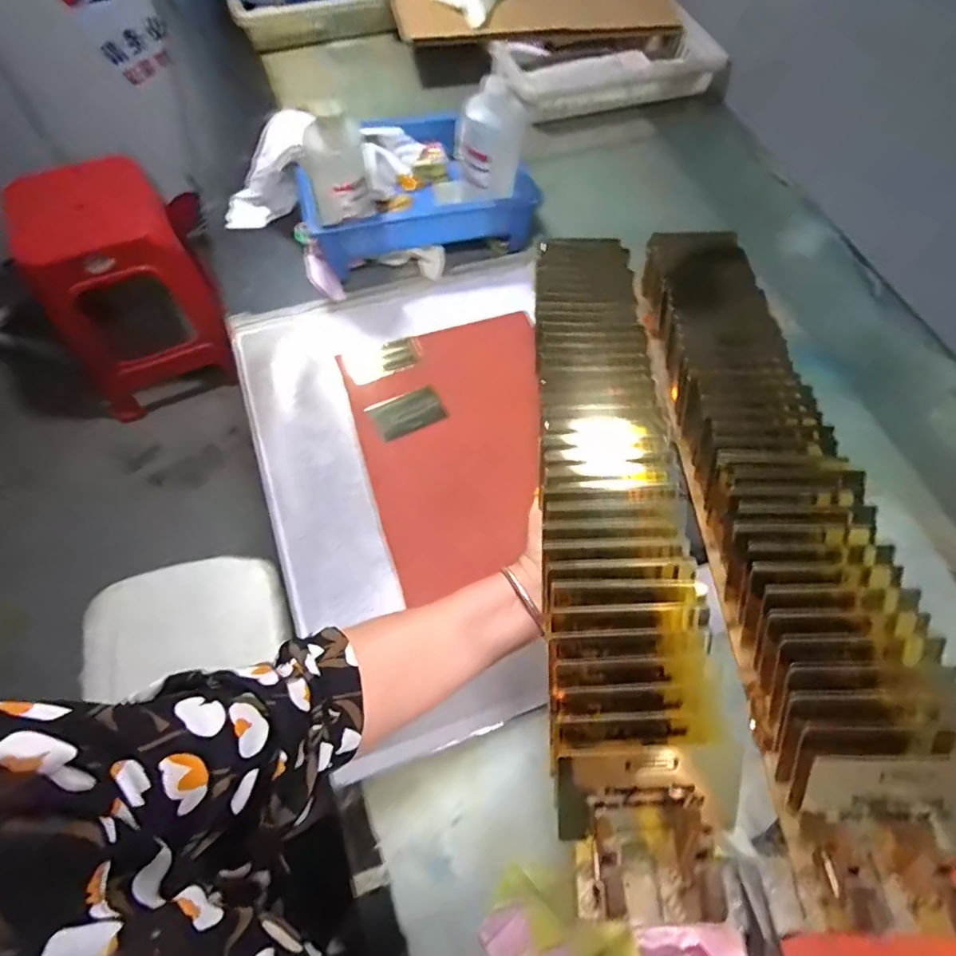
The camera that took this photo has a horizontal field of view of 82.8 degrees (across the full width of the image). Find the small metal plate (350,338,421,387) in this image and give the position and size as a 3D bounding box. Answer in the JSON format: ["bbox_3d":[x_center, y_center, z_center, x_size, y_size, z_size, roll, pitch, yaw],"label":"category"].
[{"bbox_3d":[-0.117,-0.149,0.687,0.092,0.009,0.049,-25,68,-14],"label":"small metal plate"}]

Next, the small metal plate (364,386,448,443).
[{"bbox_3d":[-0.083,-0.077,0.641,0.084,0.005,0.055,-22,67,-13],"label":"small metal plate"}]

